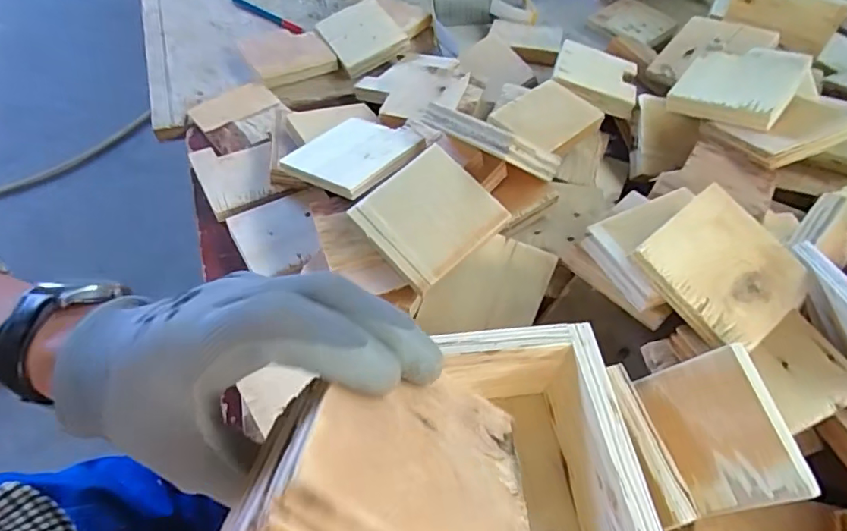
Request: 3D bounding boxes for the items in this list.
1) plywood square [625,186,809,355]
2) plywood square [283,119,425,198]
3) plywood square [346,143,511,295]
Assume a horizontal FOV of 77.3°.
[{"bbox_3d":[0.193,0.002,0.340,0.083,0.010,0.089,-37,77,-15],"label":"plywood square"},{"bbox_3d":[-0.054,-0.097,0.447,0.101,0.009,0.099,25,53,29],"label":"plywood square"},{"bbox_3d":[0.003,-0.038,0.394,0.090,0.009,0.086,-40,74,-12],"label":"plywood square"}]

